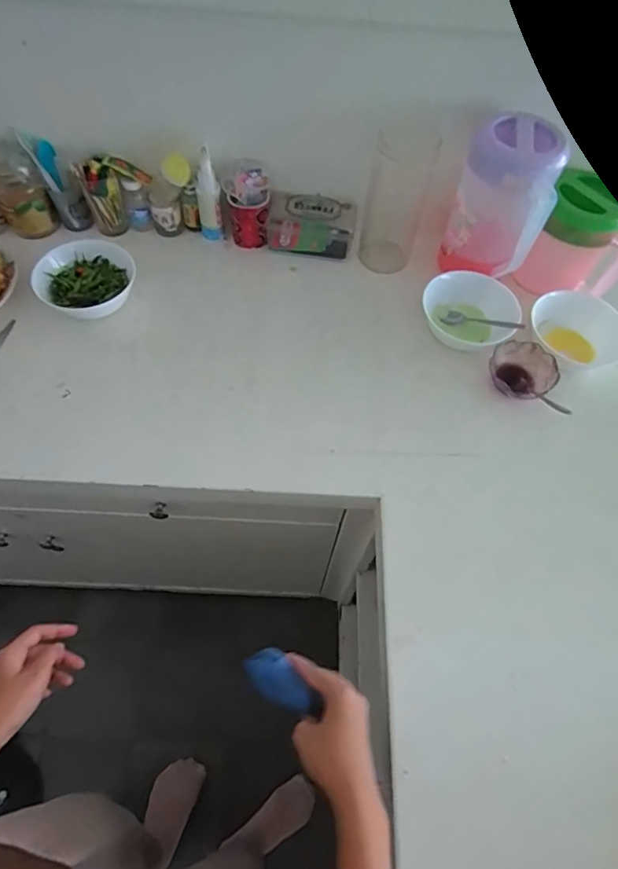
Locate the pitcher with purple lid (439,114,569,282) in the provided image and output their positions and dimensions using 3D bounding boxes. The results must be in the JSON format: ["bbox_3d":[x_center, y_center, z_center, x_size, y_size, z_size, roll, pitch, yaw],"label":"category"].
[{"bbox_3d":[0.286,-0.346,0.751,0.126,0.198,0.122,1,60,-2],"label":"pitcher with purple lid"}]

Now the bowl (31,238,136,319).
[{"bbox_3d":[-0.343,-0.233,0.771,0.141,0.048,0.142,1,60,-2],"label":"bowl"}]

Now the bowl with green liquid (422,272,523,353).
[{"bbox_3d":[0.253,-0.195,0.782,0.144,0.053,0.119,26,63,12],"label":"bowl with green liquid"}]

